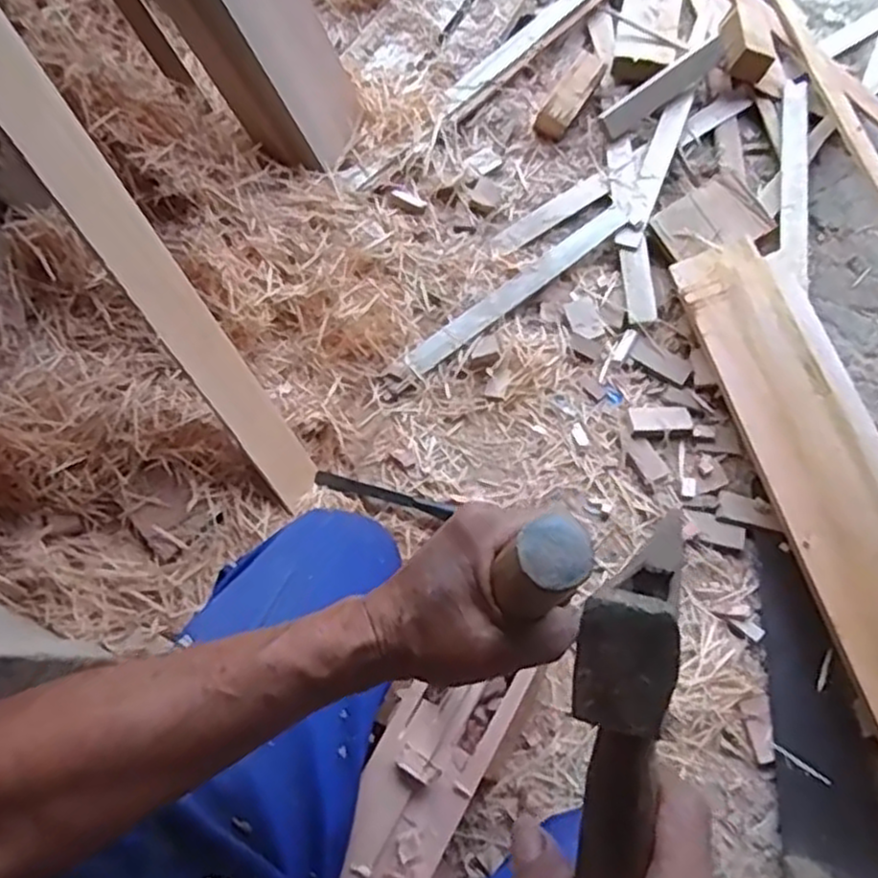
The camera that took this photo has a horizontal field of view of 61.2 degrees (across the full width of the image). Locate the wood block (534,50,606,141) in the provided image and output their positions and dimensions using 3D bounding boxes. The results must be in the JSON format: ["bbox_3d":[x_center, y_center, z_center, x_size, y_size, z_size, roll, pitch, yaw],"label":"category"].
[{"bbox_3d":[0.176,-0.451,0.971,0.043,0.030,0.131,32,83,16],"label":"wood block"}]

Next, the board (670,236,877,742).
[{"bbox_3d":[0.390,0.059,0.725,0.116,0.033,0.613,-19,68,13],"label":"board"}]

